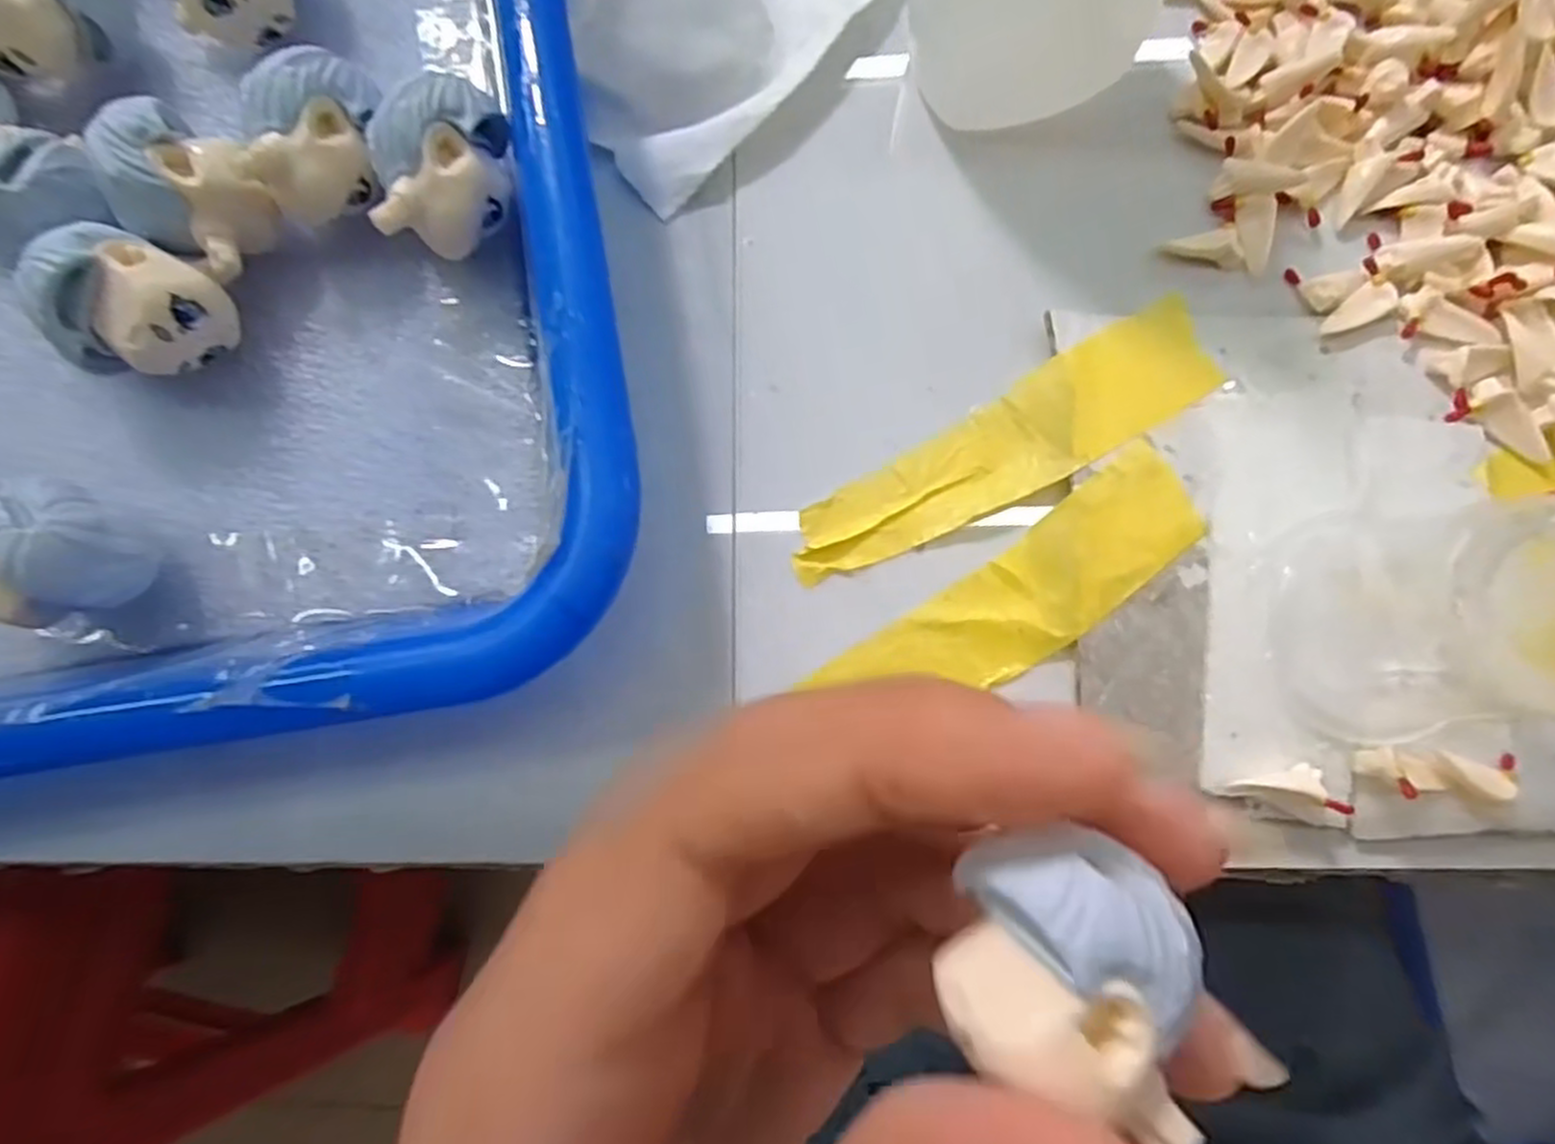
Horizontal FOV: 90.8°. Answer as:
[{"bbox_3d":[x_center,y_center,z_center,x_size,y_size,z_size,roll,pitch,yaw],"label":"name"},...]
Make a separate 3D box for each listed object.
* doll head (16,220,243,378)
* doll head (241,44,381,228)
[{"bbox_3d":[-0.108,-0.044,0.131,0.019,0.026,0.022,16,82,5],"label":"doll head"},{"bbox_3d":[-0.079,-0.075,0.137,0.016,0.024,0.024,8,81,4],"label":"doll head"}]

